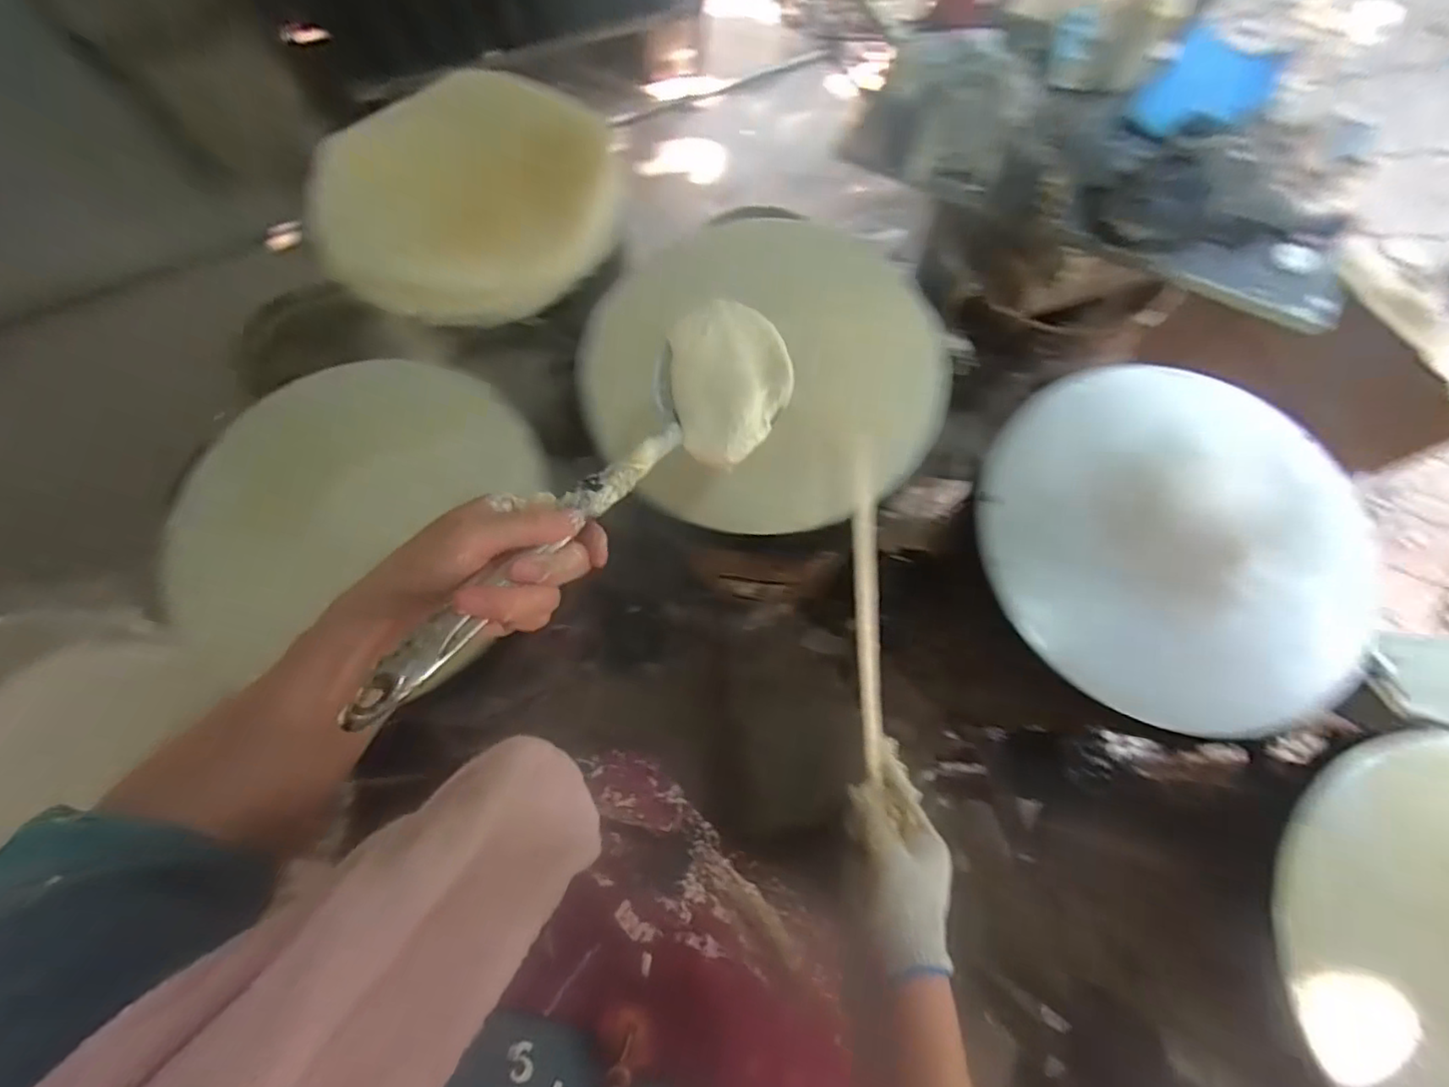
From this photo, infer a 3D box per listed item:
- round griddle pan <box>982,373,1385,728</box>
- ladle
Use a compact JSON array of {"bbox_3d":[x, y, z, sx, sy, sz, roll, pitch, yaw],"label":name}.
[{"bbox_3d":[0.462,-0.003,0.636,0.394,0.045,0.349,22,74,7],"label":"round griddle pan"},{"bbox_3d":[-0.072,-0.030,0.368,0.089,0.064,0.326,33,59,10],"label":"ladle"}]

